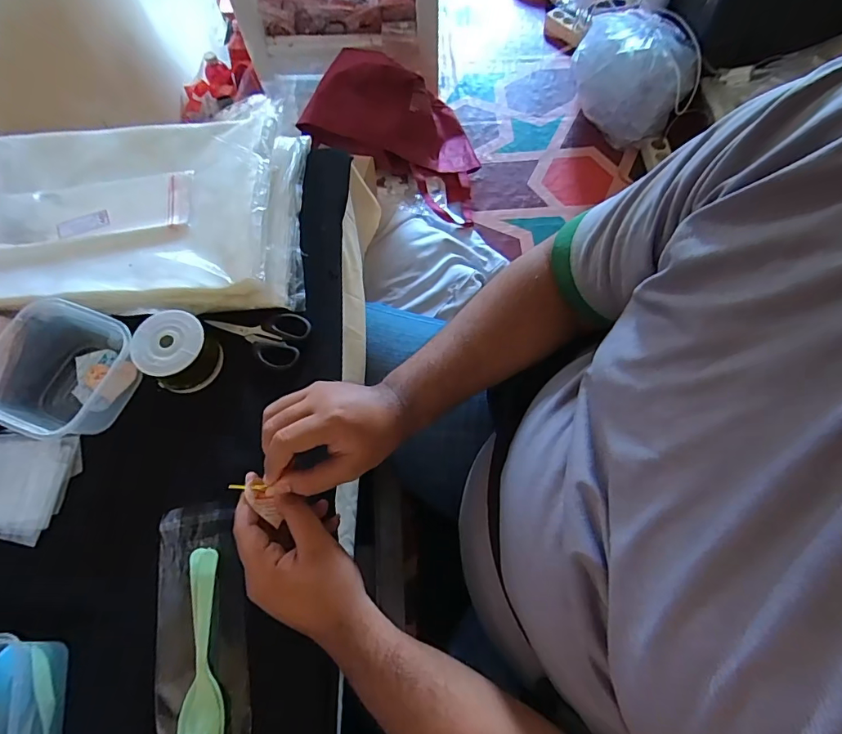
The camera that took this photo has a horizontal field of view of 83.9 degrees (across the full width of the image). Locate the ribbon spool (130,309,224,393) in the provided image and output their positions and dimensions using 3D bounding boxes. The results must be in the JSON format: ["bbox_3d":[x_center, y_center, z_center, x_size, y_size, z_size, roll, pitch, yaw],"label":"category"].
[{"bbox_3d":[-0.236,-0.013,0.460,0.067,0.056,0.068,-1,67,1],"label":"ribbon spool"}]

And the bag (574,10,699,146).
[{"bbox_3d":[0.561,-0.783,1.247,0.302,0.211,0.300,26,70,12],"label":"bag"}]

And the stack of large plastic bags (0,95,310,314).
[{"bbox_3d":[-0.333,-0.174,0.523,0.386,0.045,0.252,-3,67,0],"label":"stack of large plastic bags"}]

